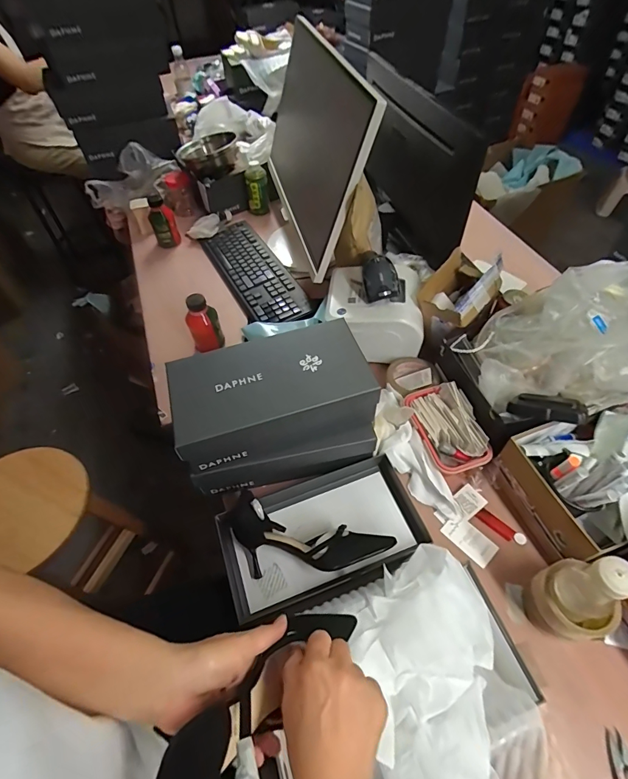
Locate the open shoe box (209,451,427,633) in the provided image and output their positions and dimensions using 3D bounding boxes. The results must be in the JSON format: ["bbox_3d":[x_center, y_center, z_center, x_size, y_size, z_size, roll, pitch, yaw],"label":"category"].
[{"bbox_3d":[0.017,0.226,0.606,0.311,0.100,0.175,-22,56,-12],"label":"open shoe box"}]

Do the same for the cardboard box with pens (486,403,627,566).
[{"bbox_3d":[0.467,0.117,0.601,0.312,0.144,0.178,-17,55,-9],"label":"cardboard box with pens"}]

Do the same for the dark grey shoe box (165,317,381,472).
[{"bbox_3d":[-0.067,0.006,0.622,0.294,0.104,0.156,-17,55,-8],"label":"dark grey shoe box"}]

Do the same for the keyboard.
[{"bbox_3d":[-0.159,-0.305,1.006,0.145,0.022,0.411,-26,56,-14],"label":"keyboard"}]

